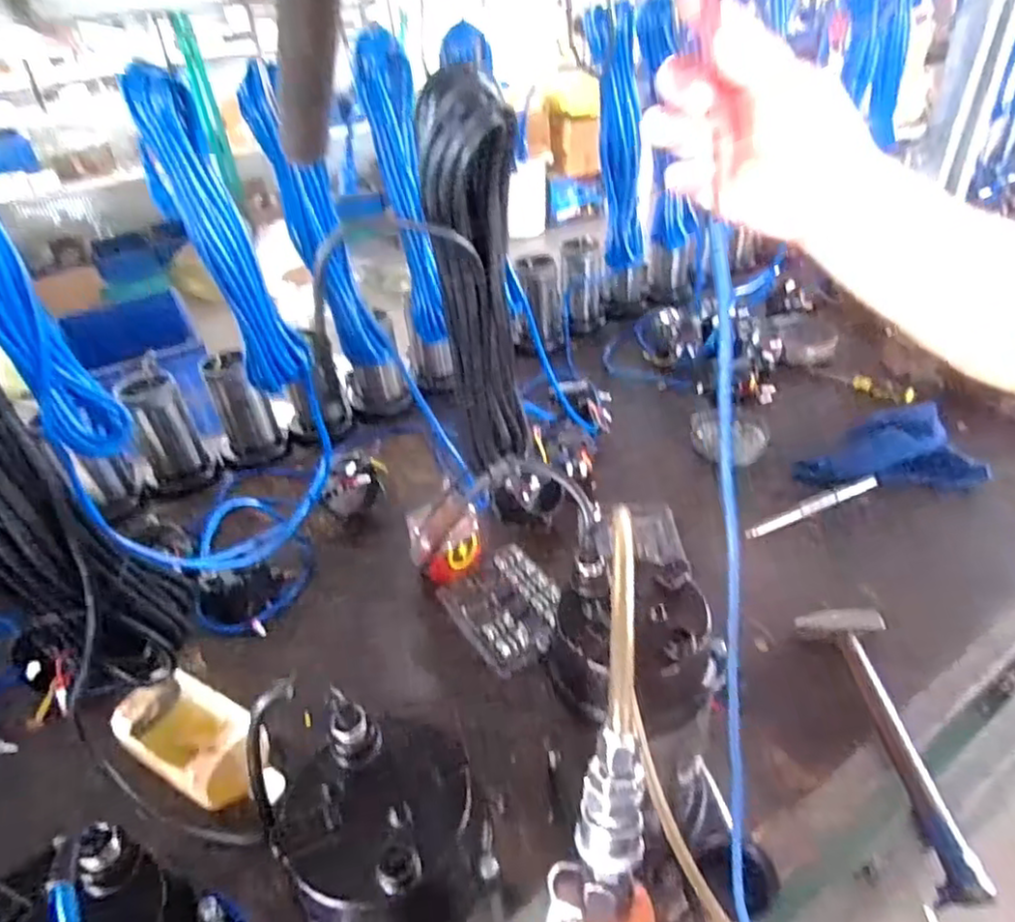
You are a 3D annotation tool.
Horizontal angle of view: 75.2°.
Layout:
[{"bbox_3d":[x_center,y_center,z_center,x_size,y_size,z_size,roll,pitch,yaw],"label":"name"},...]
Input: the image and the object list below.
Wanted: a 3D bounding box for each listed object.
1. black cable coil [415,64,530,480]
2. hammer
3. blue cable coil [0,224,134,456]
[{"bbox_3d":[-0.018,-0.116,0.517,0.063,0.322,0.081,-4,39,1],"label":"black cable coil"},{"bbox_3d":[0.413,0.303,0.727,0.097,0.042,0.322,-1,39,4],"label":"hammer"},{"bbox_3d":[-0.468,-0.148,0.635,0.041,0.338,0.074,29,49,34],"label":"blue cable coil"}]

